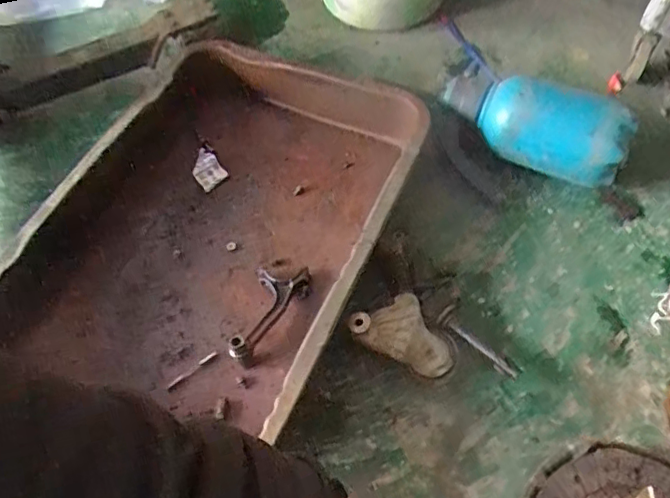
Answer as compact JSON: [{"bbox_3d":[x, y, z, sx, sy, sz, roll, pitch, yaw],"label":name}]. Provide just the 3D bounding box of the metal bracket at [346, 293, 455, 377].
[{"bbox_3d":[0.091,0.124,0.750,0.105,0.040,0.120,-28,59,-14],"label":"metal bracket"}]

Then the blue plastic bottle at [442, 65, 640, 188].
[{"bbox_3d":[0.305,-0.199,0.883,0.285,0.102,0.100,32,63,19],"label":"blue plastic bottle"}]

